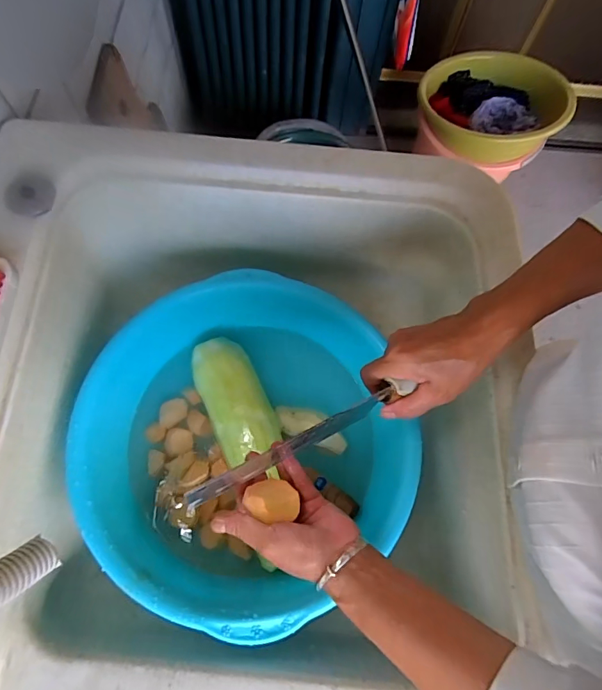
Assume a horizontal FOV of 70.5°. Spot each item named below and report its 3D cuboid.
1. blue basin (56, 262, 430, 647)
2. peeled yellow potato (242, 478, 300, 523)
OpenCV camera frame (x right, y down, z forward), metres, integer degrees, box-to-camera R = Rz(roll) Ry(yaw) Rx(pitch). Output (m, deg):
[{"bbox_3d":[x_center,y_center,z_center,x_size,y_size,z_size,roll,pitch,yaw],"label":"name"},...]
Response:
[{"bbox_3d":[-0.061,0.107,0.496,0.338,0.117,0.370,6,70,0],"label":"blue basin"},{"bbox_3d":[-0.027,0.136,0.378,0.046,0.029,0.033,11,70,2],"label":"peeled yellow potato"}]

